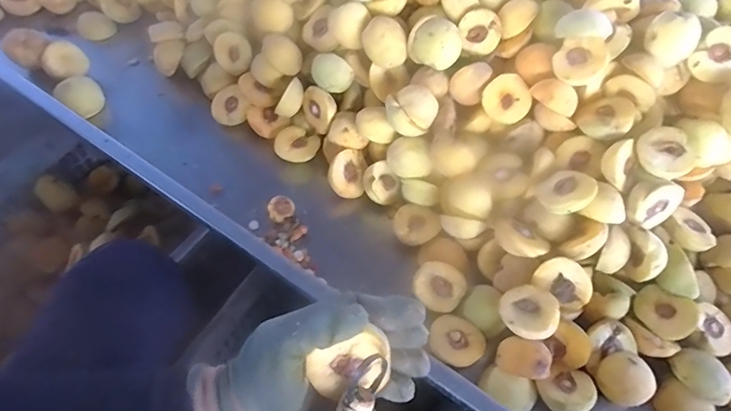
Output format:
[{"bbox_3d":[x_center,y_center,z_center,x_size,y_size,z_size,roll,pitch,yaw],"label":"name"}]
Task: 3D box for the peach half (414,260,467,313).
[{"bbox_3d":[0.088,0.098,0.549,0.060,0.030,0.056,3,57,-4],"label":"peach half"}]

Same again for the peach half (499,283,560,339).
[{"bbox_3d":[0.183,0.120,0.514,0.060,0.030,0.061,6,57,18],"label":"peach half"}]

